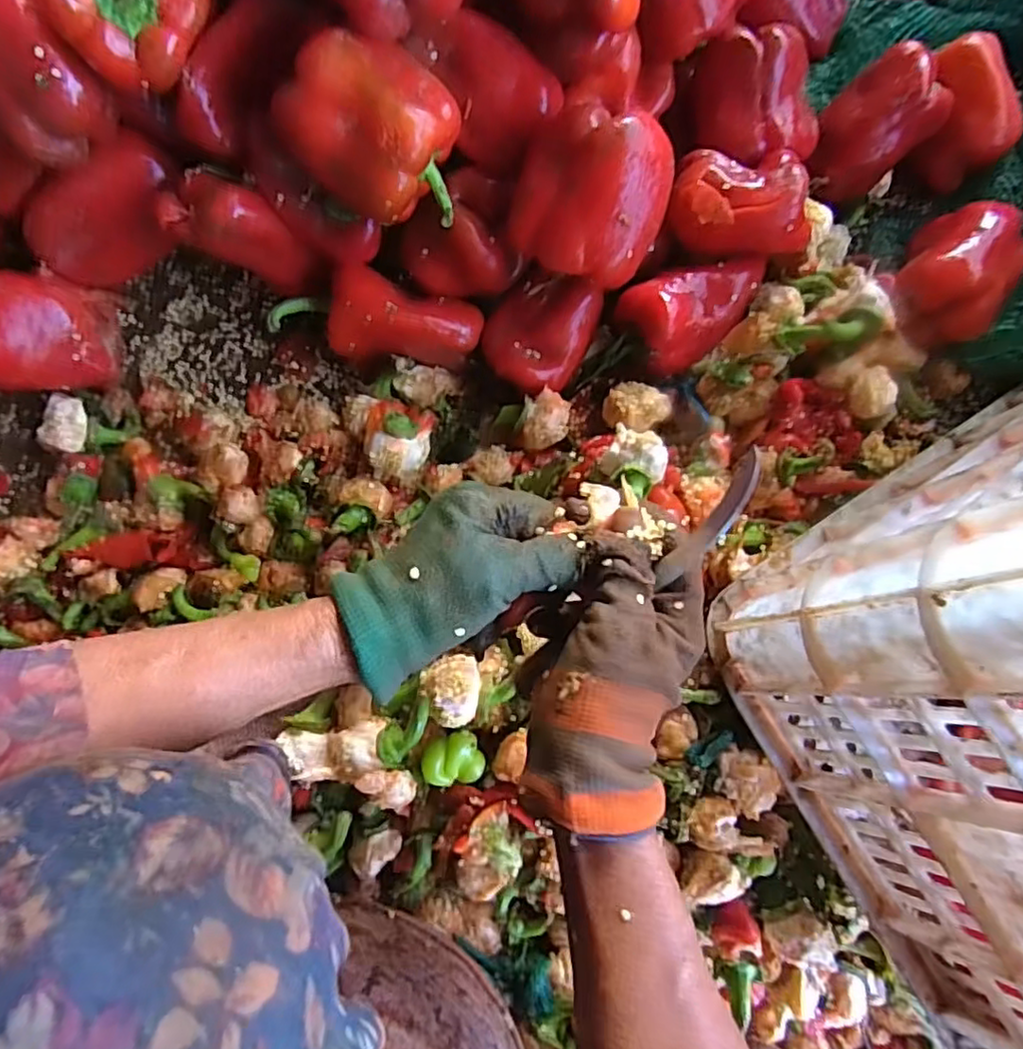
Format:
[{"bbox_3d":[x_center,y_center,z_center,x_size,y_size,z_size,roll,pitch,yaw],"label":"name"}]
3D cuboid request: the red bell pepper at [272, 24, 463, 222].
[{"bbox_3d":[-0.080,-0.217,0.357,0.097,0.066,0.064,-8,86,-6],"label":"red bell pepper"}]

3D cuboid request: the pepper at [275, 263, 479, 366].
[{"bbox_3d":[-0.096,-0.150,0.462,0.144,0.049,0.047,8,84,-4],"label":"pepper"}]

